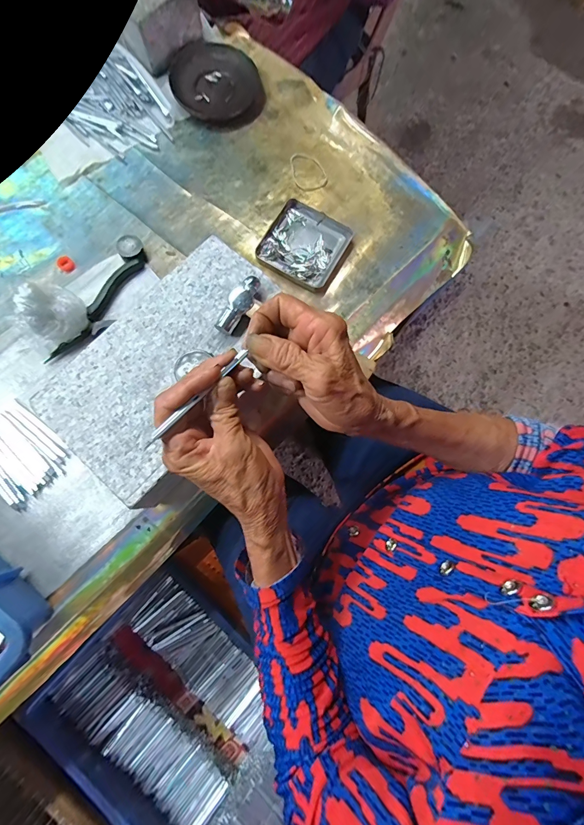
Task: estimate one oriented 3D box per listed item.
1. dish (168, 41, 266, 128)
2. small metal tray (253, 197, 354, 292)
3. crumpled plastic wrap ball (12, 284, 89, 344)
[{"bbox_3d":[-0.102,-0.451,0.488,0.121,0.030,0.117,0,79,-2],"label":"dish"},{"bbox_3d":[0.015,-0.213,0.451,0.097,0.012,0.099,29,79,4],"label":"small metal tray"},{"bbox_3d":[-0.256,-0.107,0.388,0.051,0.066,0.056,44,80,8],"label":"crumpled plastic wrap ball"}]

